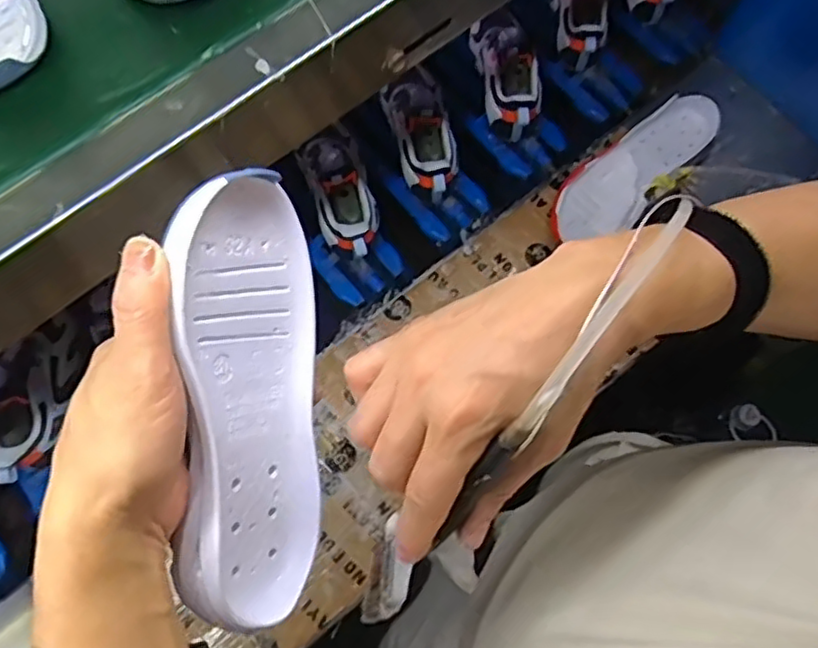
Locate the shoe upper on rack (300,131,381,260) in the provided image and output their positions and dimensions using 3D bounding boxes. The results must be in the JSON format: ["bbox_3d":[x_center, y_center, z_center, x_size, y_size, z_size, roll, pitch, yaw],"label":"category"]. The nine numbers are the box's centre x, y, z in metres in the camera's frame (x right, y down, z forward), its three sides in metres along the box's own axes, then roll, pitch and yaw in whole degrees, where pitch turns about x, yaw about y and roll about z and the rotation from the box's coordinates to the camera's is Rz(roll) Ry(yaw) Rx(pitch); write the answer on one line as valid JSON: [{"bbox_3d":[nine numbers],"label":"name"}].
[{"bbox_3d":[-0.081,-0.160,0.777,0.079,0.078,0.170,-16,74,-5],"label":"shoe upper on rack"}]

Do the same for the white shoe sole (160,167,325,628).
[{"bbox_3d":[-0.075,0.037,0.327,0.023,0.087,0.213,5,100,32],"label":"white shoe sole"}]

